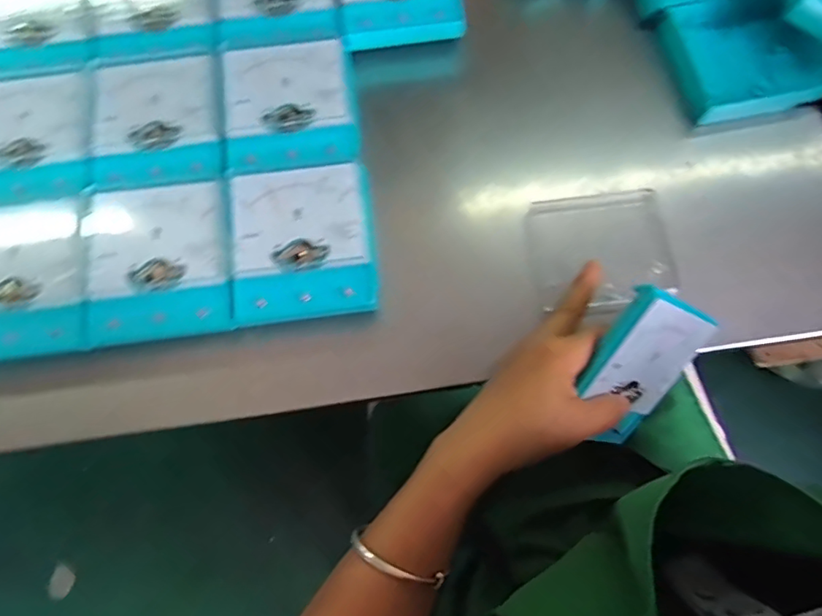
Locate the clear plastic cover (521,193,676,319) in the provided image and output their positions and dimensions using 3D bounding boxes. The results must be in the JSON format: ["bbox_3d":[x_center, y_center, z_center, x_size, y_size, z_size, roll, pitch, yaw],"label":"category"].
[{"bbox_3d":[0.146,-0.044,0.420,0.102,0.020,0.102,-10,71,6],"label":"clear plastic cover"}]

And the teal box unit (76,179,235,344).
[{"bbox_3d":[-0.181,-0.036,0.392,0.103,0.012,0.115,-8,73,-2],"label":"teal box unit"}]

